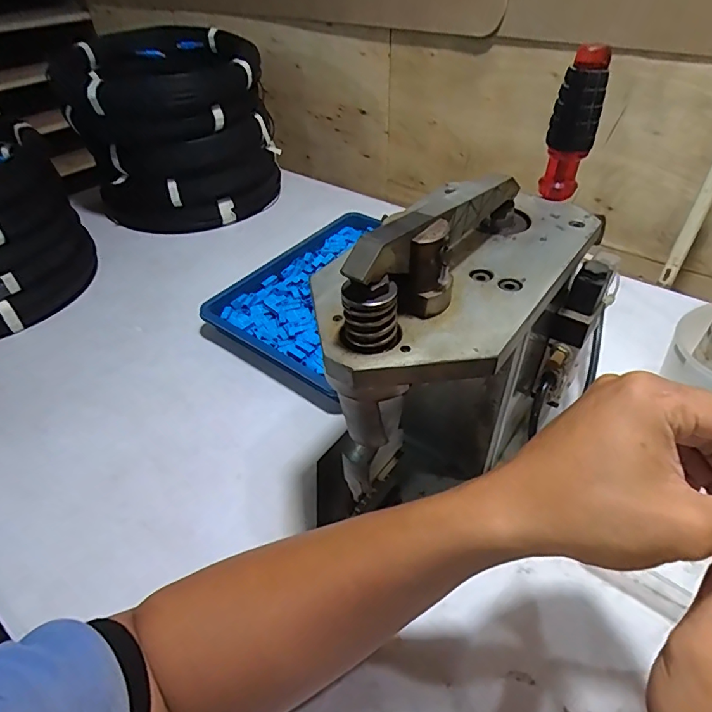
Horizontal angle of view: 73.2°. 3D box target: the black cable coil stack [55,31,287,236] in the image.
[{"bbox_3d":[-0.293,-0.370,0.795,0.283,0.244,0.279,-19,46,-14],"label":"black cable coil stack"}]

